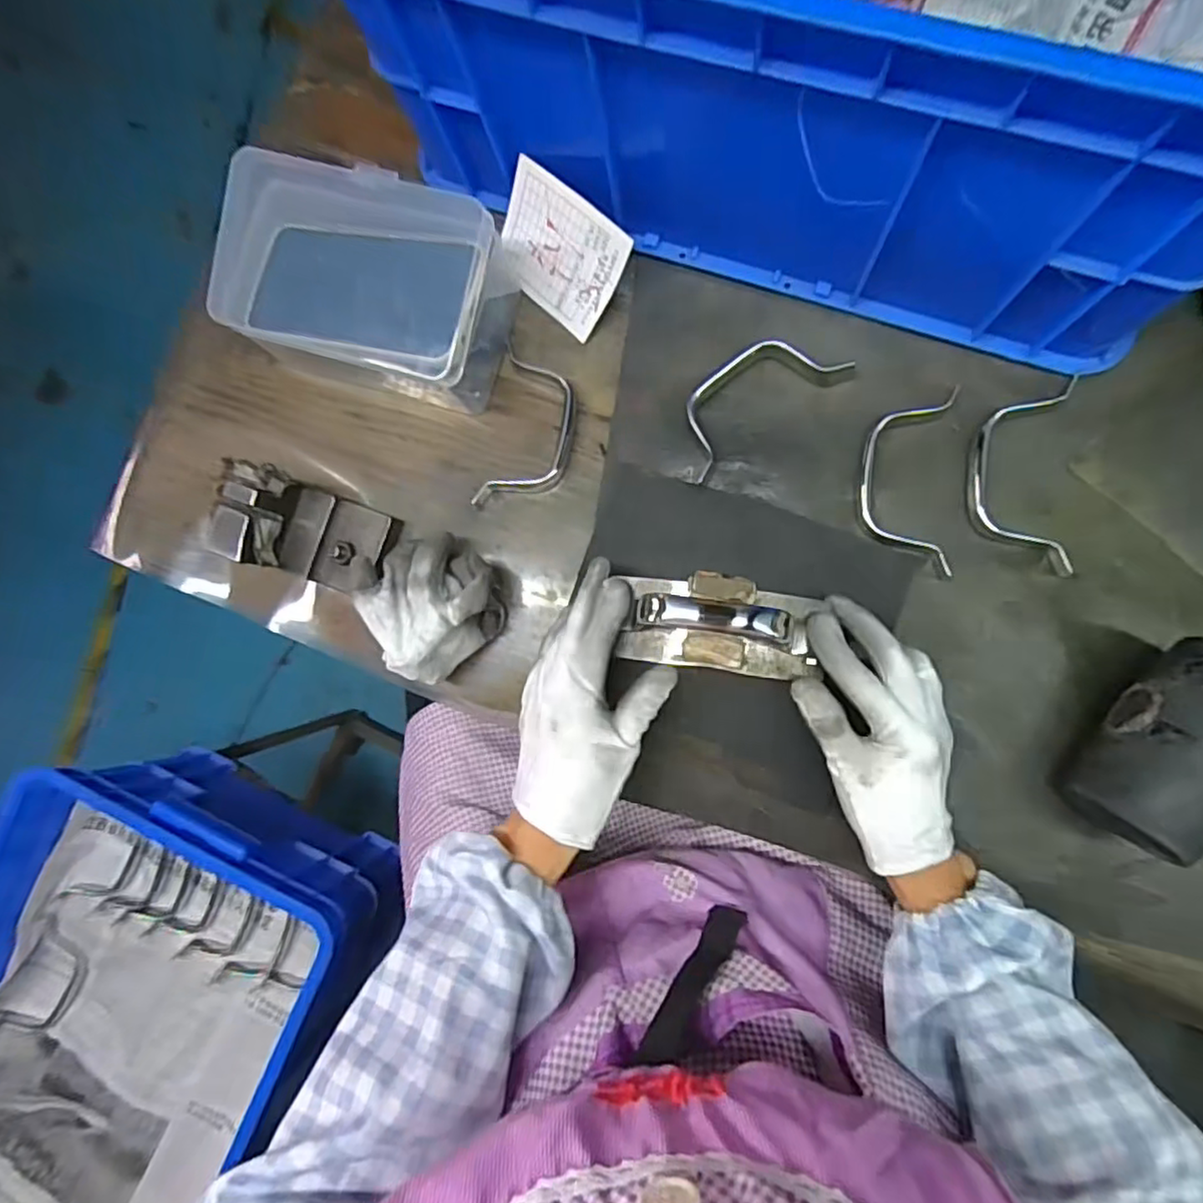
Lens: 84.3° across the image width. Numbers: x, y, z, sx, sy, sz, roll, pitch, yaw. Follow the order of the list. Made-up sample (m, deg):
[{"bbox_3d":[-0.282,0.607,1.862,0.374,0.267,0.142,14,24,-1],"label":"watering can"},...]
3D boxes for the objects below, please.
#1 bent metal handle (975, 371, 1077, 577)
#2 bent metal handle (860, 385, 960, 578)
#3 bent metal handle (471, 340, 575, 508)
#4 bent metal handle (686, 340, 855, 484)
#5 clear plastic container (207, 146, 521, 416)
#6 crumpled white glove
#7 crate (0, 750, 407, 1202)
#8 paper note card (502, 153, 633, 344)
[{"bbox_3d":[0.268,-0.079,0.424,0.060,0.024,0.121,3,86,7],"label":"bent metal handle"},{"bbox_3d":[0.197,-0.078,0.431,0.055,0.025,0.119,4,86,8],"label":"bent metal handle"},{"bbox_3d":[-0.050,-0.119,0.465,0.057,0.018,0.115,11,87,8],"label":"bent metal handle"},{"bbox_3d":[0.100,-0.138,0.446,0.121,0.020,0.053,-37,82,3],"label":"bent metal handle"},{"bbox_3d":[-0.161,-0.217,0.459,0.185,0.094,0.119,18,88,8],"label":"clear plastic container"},{"bbox_3d":[-0.112,0.002,0.448,0.080,0.063,0.090,45,92,8],"label":"crumpled white glove"},{"bbox_3d":[-0.469,0.455,0.669,0.332,0.165,0.506,22,89,8],"label":"crate"},{"bbox_3d":[-0.031,-0.242,0.460,0.095,0.007,0.076,42,136,4],"label":"paper note card"}]

